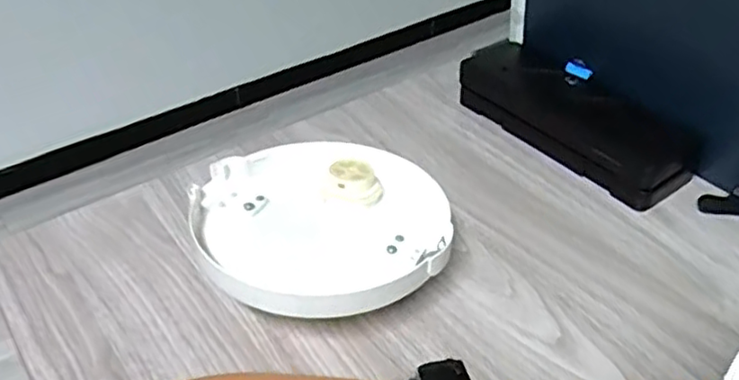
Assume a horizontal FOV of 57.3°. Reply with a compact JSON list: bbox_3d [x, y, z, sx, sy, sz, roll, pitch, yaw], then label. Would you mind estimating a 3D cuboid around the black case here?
[{"bbox_3d":[0.201,-0.076,0.693,0.080,0.059,0.242,-28,47,-29],"label":"black case"}]

